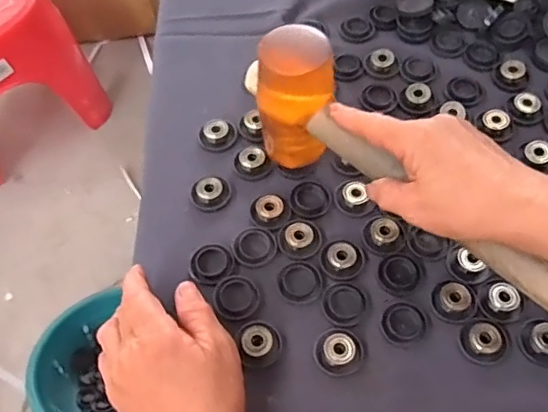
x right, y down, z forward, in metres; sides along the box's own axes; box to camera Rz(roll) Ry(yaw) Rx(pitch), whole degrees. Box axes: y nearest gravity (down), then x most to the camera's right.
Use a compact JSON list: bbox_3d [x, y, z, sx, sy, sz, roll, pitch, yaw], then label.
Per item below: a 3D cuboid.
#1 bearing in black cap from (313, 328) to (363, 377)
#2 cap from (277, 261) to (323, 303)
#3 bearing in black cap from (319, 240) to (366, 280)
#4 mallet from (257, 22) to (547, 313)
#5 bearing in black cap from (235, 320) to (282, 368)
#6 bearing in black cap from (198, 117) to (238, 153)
[{"bbox_3d":[0.045,0.100,0.404,0.033,0.013,0.032,-1,59,1],"label":"bearing in black cap"},{"bbox_3d":[0.019,0.056,0.426,0.031,0.005,0.029,-7,59,-2],"label":"cap"},{"bbox_3d":[0.052,0.040,0.434,0.033,0.007,0.028,-7,59,-3],"label":"bearing in black cap"},{"bbox_3d":[0.098,-0.005,0.403,0.050,0.103,0.281,-41,70,-20],"label":"mallet"},{"bbox_3d":[-0.010,0.092,0.393,0.029,0.012,0.028,-1,59,1],"label":"bearing in black cap"},{"bbox_3d":[-0.048,-0.064,0.506,0.029,0.012,0.034,35,66,20],"label":"bearing in black cap"}]

